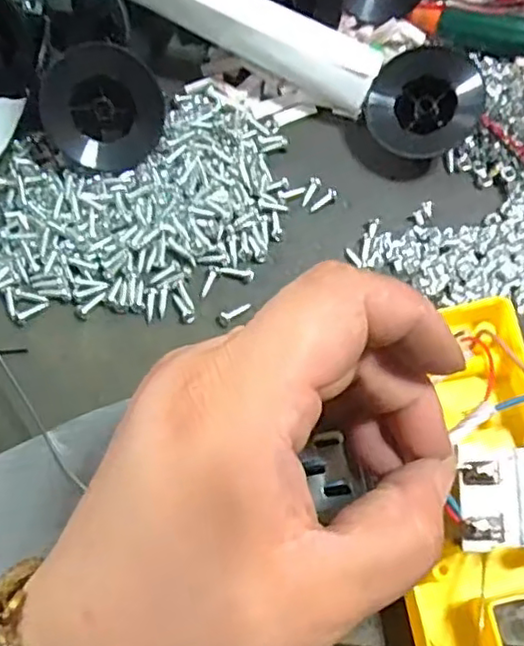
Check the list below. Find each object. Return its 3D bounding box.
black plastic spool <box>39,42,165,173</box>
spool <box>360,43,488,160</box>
[{"bbox_3d":[-0.067,-0.089,0.265,0.049,0.013,0.048,8,100,-7],"label":"black plastic spool"},{"bbox_3d":[0.069,-0.095,0.275,0.046,0.010,0.045,-19,88,6],"label":"spool"}]

